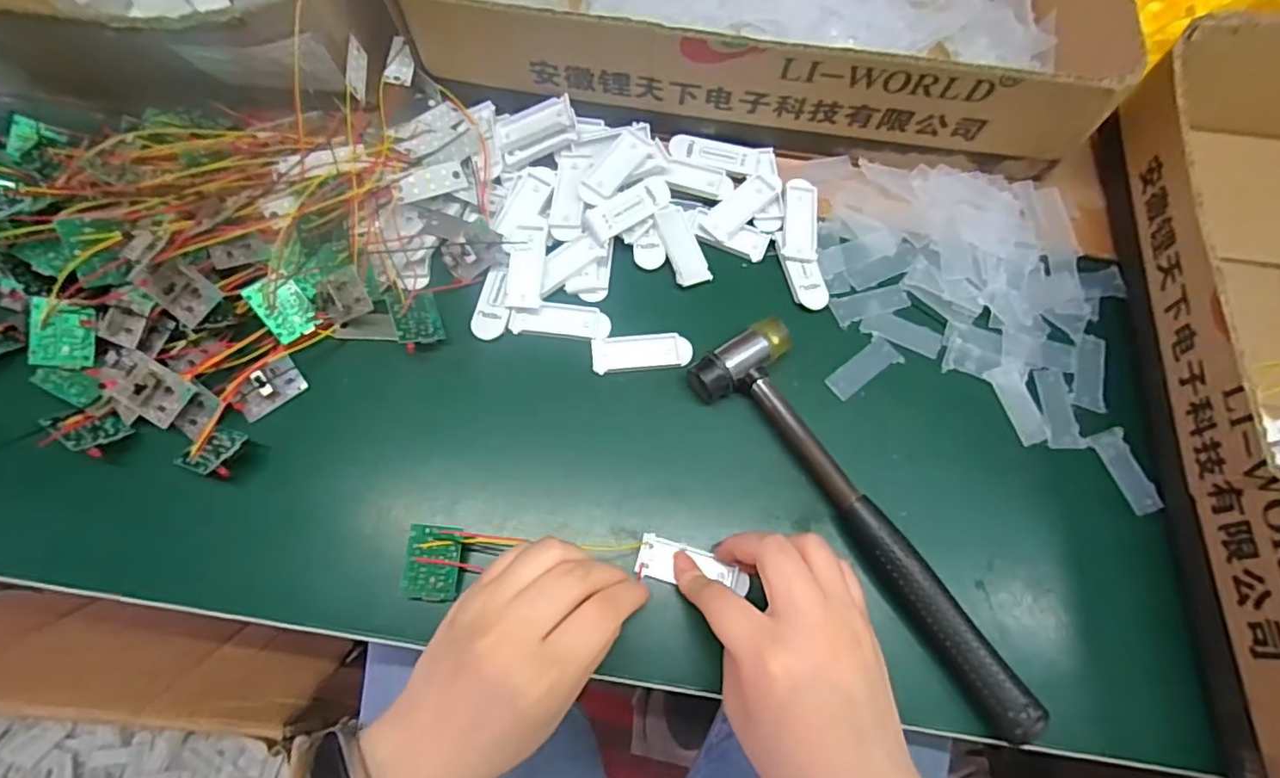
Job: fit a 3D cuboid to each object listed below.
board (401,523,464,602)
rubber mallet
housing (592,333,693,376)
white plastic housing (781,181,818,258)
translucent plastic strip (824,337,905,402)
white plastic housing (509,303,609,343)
[{"bbox_3d":[-0.101,0.085,0.293,0.025,0.004,0.036,8,82,-16],"label":"board"},{"bbox_3d":[0.122,0.063,0.312,0.057,0.026,0.230,-37,75,-15],"label":"rubber mallet"},{"bbox_3d":[0.001,-0.021,0.347,0.057,0.004,0.022,-7,69,-5],"label":"housing"},{"bbox_3d":[0.101,-0.106,0.372,0.020,0.009,0.053,7,68,0],"label":"white plastic housing"},{"bbox_3d":[0.132,-0.011,0.352,0.047,0.004,0.019,-35,74,-15],"label":"translucent plastic strip"},{"bbox_3d":[-0.047,-0.040,0.352,0.057,0.005,0.022,4,68,-1],"label":"white plastic housing"}]

